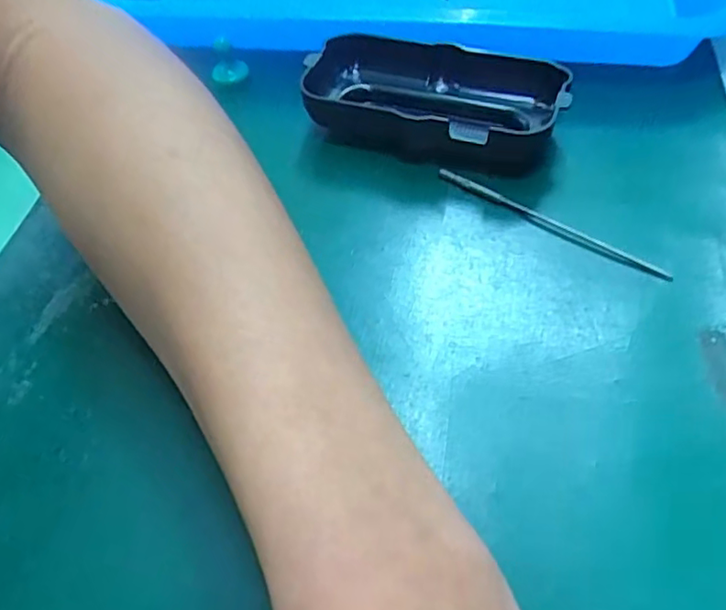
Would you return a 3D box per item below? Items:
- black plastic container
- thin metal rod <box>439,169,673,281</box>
[{"bbox_3d":[0.030,-0.089,0.274,0.111,0.026,0.056,19,57,18],"label":"black plastic container"},{"bbox_3d":[0.071,-0.034,0.241,0.097,0.004,0.005,32,62,25],"label":"thin metal rod"}]

